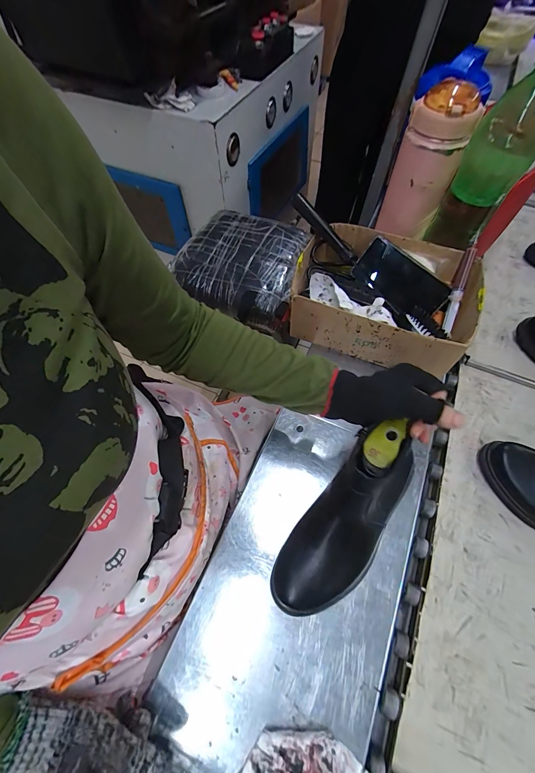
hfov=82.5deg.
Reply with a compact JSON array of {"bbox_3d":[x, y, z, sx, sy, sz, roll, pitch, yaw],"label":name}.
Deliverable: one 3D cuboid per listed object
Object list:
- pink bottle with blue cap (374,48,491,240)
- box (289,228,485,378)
[{"bbox_3d":[0.255,-0.364,0.494,0.093,0.219,0.096,21,63,14],"label":"pink bottle with blue cap"},{"bbox_3d":[0.191,-0.155,0.519,0.284,0.095,0.201,20,63,13],"label":"box"}]

